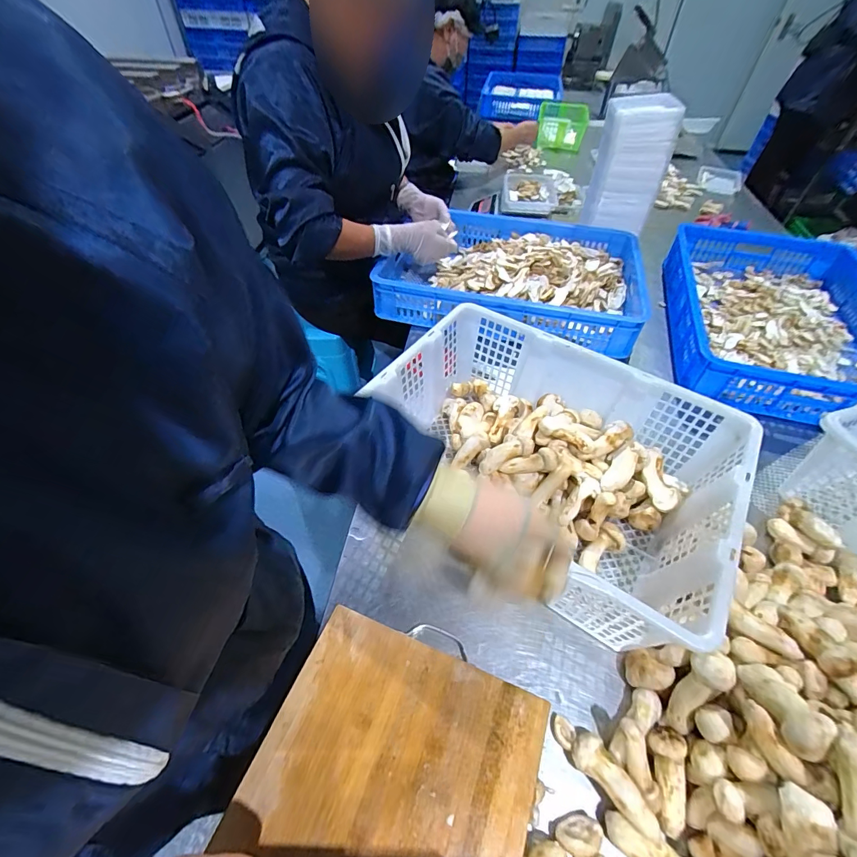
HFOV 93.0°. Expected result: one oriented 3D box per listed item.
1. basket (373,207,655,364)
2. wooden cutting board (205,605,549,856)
[{"bbox_3d":[0.204,-0.393,0.999,0.582,0.100,0.415,12,51,8],"label":"basket"},{"bbox_3d":[-0.062,0.401,0.380,0.275,0.021,0.371,18,54,13],"label":"wooden cutting board"}]

